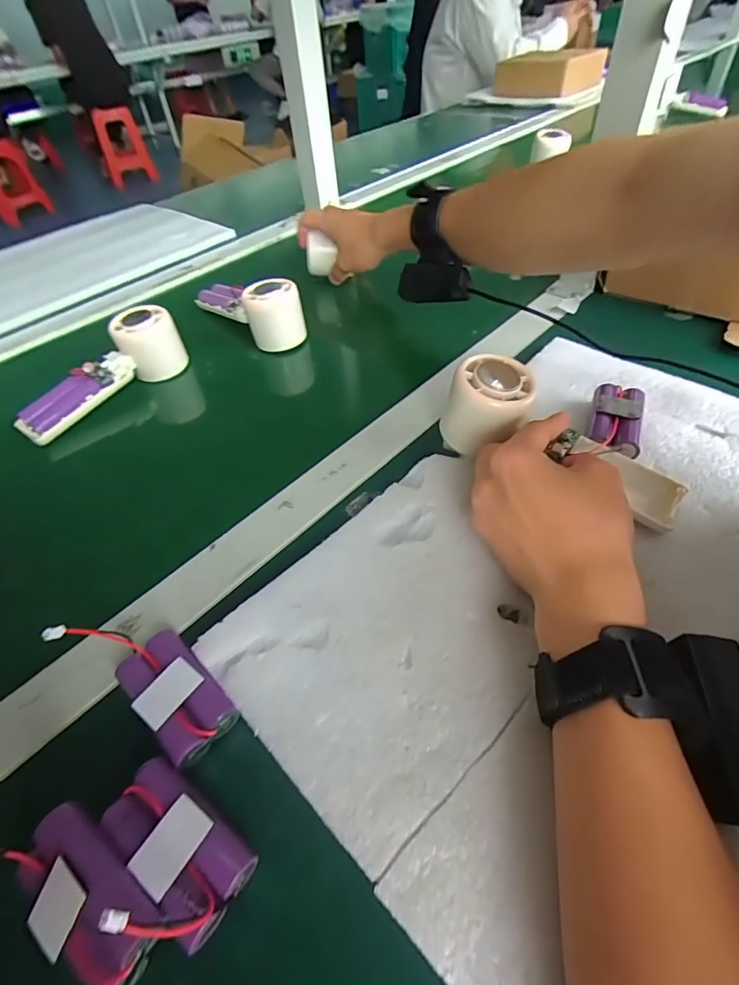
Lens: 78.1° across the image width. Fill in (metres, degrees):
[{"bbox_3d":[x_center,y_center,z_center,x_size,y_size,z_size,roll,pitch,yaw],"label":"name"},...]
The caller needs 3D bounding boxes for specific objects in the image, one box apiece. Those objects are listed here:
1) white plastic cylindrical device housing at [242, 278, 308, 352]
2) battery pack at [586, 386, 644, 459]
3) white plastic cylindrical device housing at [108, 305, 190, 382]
[{"bbox_3d":[-0.095,-0.184,0.466,0.055,0.048,0.043,-24,49,-15],"label":"white plastic cylindrical device housing"},{"bbox_3d":[0.179,-0.051,0.333,0.033,0.019,0.074,13,51,18],"label":"battery pack"},{"bbox_3d":[-0.216,-0.149,0.450,0.059,0.047,0.059,-28,50,-18],"label":"white plastic cylindrical device housing"}]

